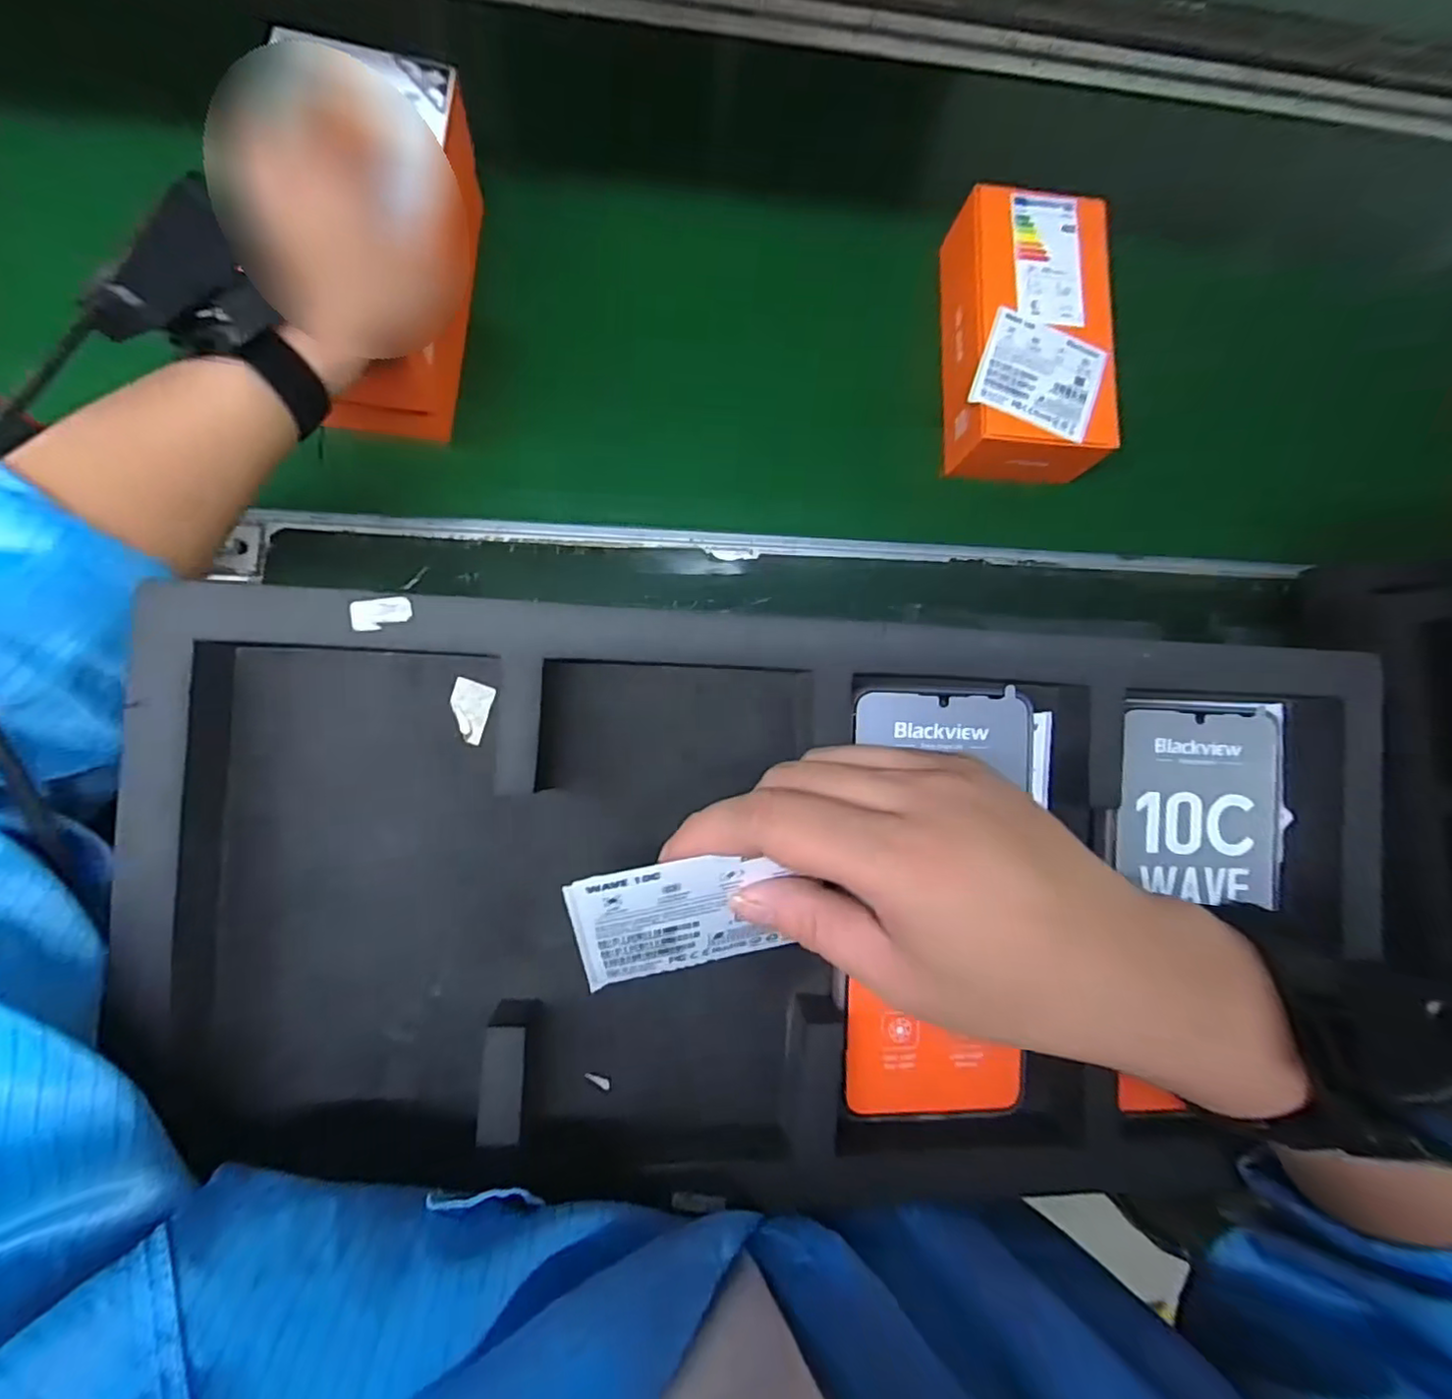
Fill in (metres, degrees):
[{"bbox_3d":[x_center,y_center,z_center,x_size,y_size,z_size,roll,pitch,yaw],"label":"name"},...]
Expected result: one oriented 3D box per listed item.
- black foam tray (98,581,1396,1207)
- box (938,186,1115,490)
[{"bbox_3d":[0.031,0.076,0.248,0.455,0.047,0.218,2,83,-7],"label":"black foam tray"},{"bbox_3d":[0.221,-0.267,0.467,0.107,0.057,0.193,0,83,-7],"label":"box"}]

